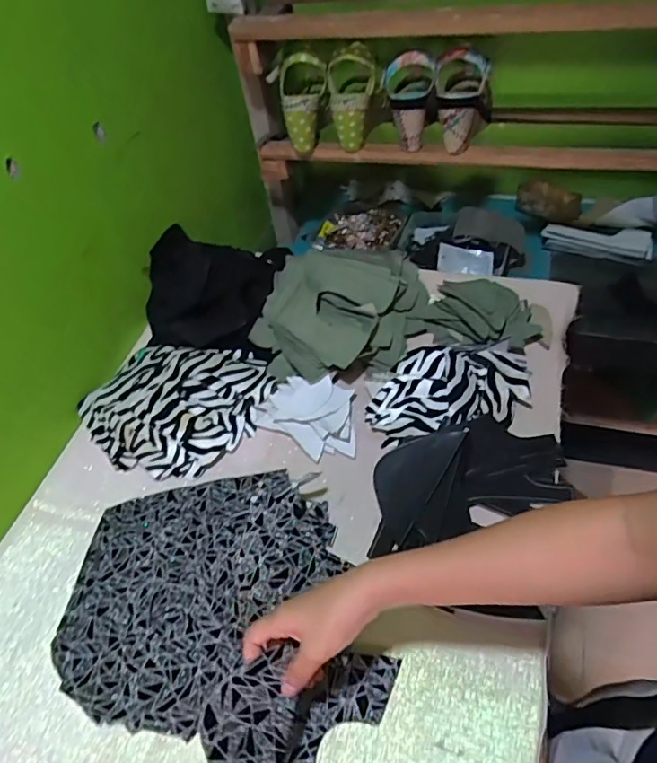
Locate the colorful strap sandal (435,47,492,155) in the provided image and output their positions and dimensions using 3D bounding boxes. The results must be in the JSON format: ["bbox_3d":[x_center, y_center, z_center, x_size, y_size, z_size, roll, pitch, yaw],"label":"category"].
[{"bbox_3d":[0.218,-0.469,0.871,0.092,0.131,0.188,5,49,12],"label":"colorful strap sandal"}]

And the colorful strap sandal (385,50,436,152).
[{"bbox_3d":[0.129,-0.443,0.859,0.075,0.129,0.109,0,48,7],"label":"colorful strap sandal"}]

